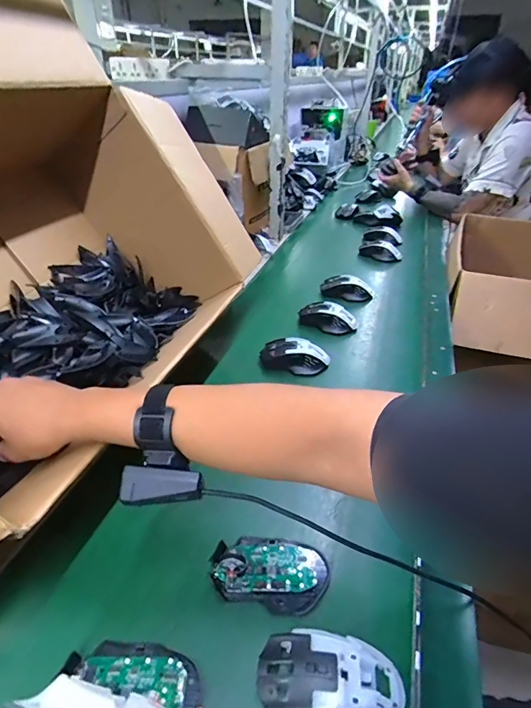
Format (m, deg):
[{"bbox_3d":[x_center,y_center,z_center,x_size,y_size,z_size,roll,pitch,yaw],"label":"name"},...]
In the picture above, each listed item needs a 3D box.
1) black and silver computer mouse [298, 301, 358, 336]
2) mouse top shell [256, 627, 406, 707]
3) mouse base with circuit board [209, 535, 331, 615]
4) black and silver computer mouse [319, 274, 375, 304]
[{"bbox_3d":[0.126,-0.075,0.812,0.111,0.037,0.053,10,34,11],"label":"black and silver computer mouse"},{"bbox_3d":[0.052,0.264,0.329,0.115,0.036,0.072,8,34,8],"label":"mouse top shell"},{"bbox_3d":[0.005,0.214,0.414,0.114,0.024,0.068,9,34,10],"label":"mouse base with circuit board"},{"bbox_3d":[0.185,-0.149,0.924,0.123,0.042,0.053,8,34,7],"label":"black and silver computer mouse"}]

